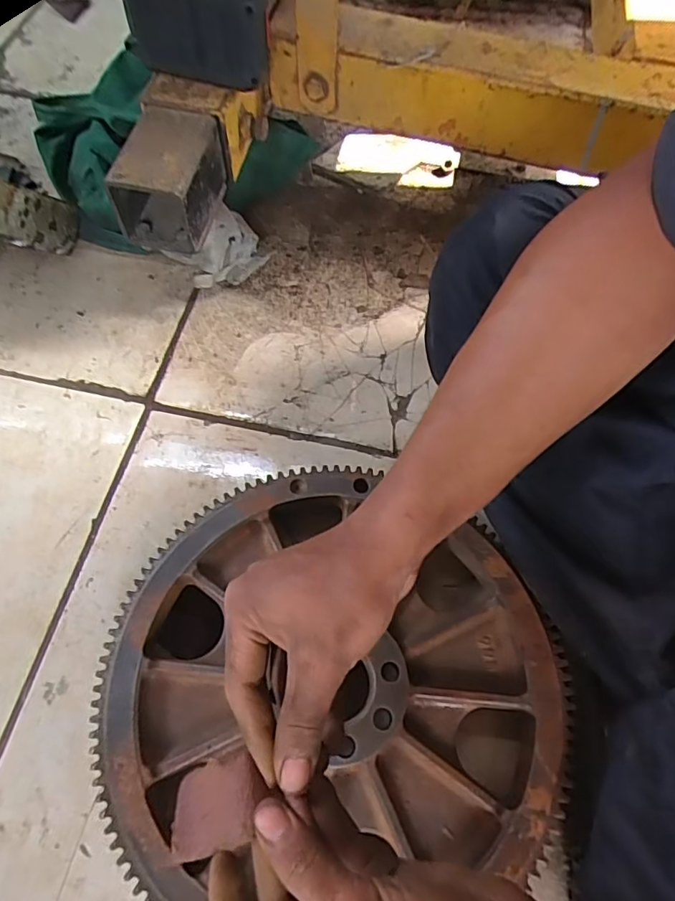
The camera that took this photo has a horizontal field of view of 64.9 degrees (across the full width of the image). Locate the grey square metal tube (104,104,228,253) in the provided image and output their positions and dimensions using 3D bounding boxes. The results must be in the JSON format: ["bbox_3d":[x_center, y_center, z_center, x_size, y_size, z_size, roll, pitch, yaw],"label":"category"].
[{"bbox_3d":[-0.140,-0.226,0.447,0.060,0.067,0.095,12,64,5],"label":"grey square metal tube"}]

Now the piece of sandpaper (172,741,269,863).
[{"bbox_3d":[-0.061,0.176,0.265,0.055,0.005,0.038,-29,50,16],"label":"piece of sandpaper"}]

